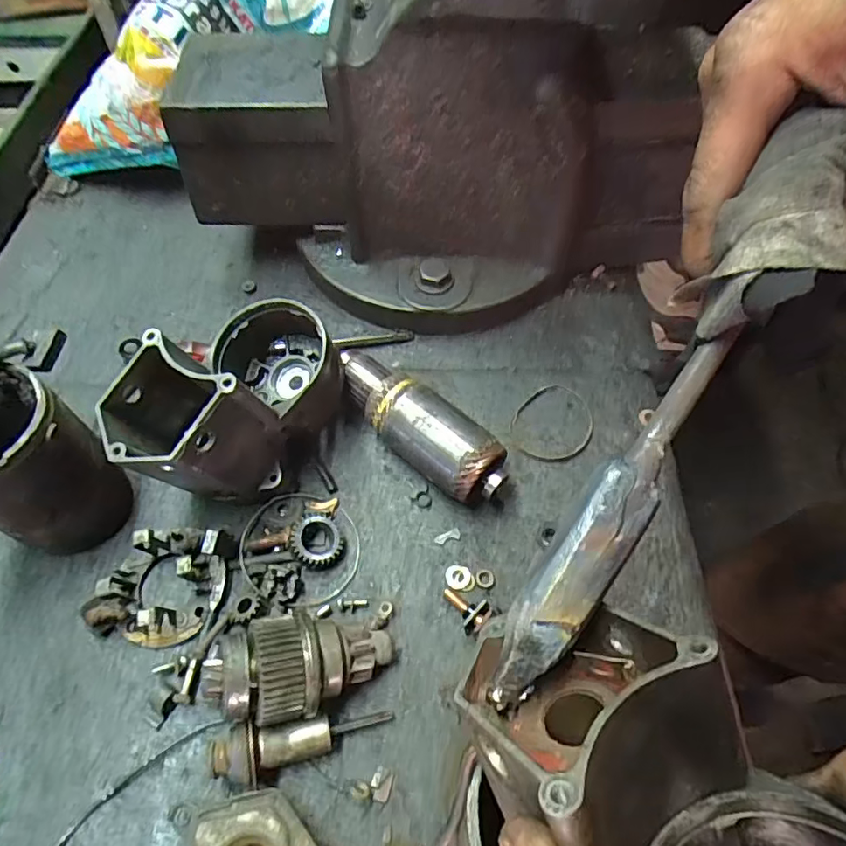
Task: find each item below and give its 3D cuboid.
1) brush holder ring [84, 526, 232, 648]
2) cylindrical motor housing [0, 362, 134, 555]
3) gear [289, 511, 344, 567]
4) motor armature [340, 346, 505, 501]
[{"bbox_3d":[-0.159,0.094,0.333,0.070,0.037,0.071,0,59,0],"label":"brush holder ring"},{"bbox_3d":[-0.230,0.027,0.326,0.080,0.118,0.070,33,65,18],"label":"cylindrical motor housing"},{"bbox_3d":[-0.071,0.077,0.363,0.033,0.014,0.033,0,59,0],"label":"gear"},{"bbox_3d":[-0.005,0.001,0.383,0.048,0.052,0.146,-40,67,-21],"label":"motor armature"}]

